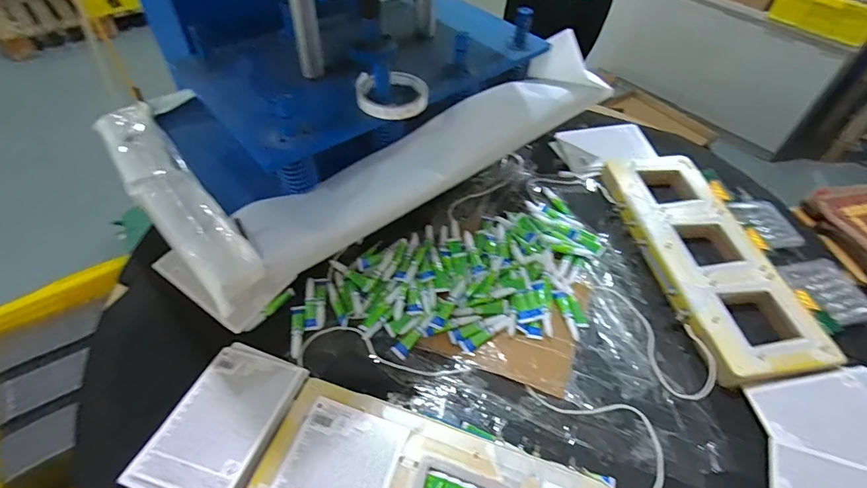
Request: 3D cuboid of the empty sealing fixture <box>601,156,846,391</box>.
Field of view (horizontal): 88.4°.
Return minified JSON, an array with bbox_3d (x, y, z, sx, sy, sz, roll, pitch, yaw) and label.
[{"bbox_3d":[0.429,0.009,0.724,0.182,0.048,0.438,-3,50,-8],"label":"empty sealing fixture"}]

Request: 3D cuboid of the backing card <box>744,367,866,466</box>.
[{"bbox_3d":[0.498,0.223,0.552,0.165,0.013,0.118,-11,57,0],"label":"backing card"}]

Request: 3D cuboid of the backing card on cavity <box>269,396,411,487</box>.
[{"bbox_3d":[-0.108,0.255,0.465,0.115,0.005,0.165,18,51,10],"label":"backing card on cavity"}]

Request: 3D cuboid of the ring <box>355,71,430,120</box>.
[{"bbox_3d":[-0.054,-0.193,0.579,0.094,0.021,0.094,2,49,-3],"label":"ring"}]

